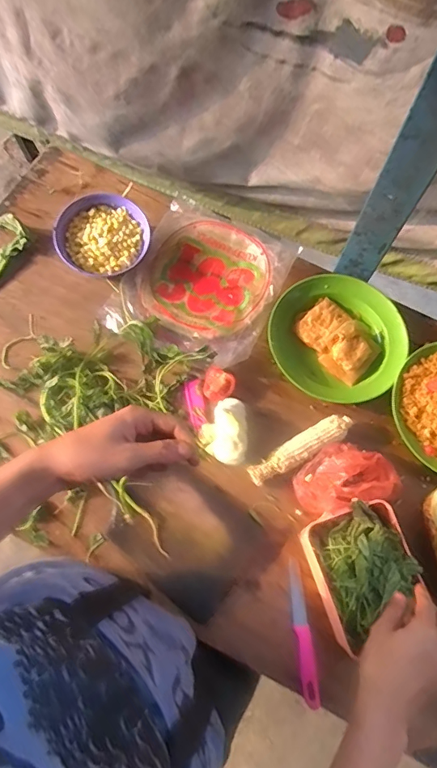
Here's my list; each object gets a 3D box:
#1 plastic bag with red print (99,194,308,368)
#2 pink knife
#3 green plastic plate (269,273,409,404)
[{"bbox_3d":[-0.023,-0.167,0.764,0.224,0.033,0.258,24,75,8],"label":"plastic bag with red print"},{"bbox_3d":[0.107,0.318,0.611,0.021,0.015,0.170,-7,74,-1],"label":"pink knife"},{"bbox_3d":[0.190,-0.073,0.747,0.201,0.039,0.202,0,74,1],"label":"green plastic plate"}]

